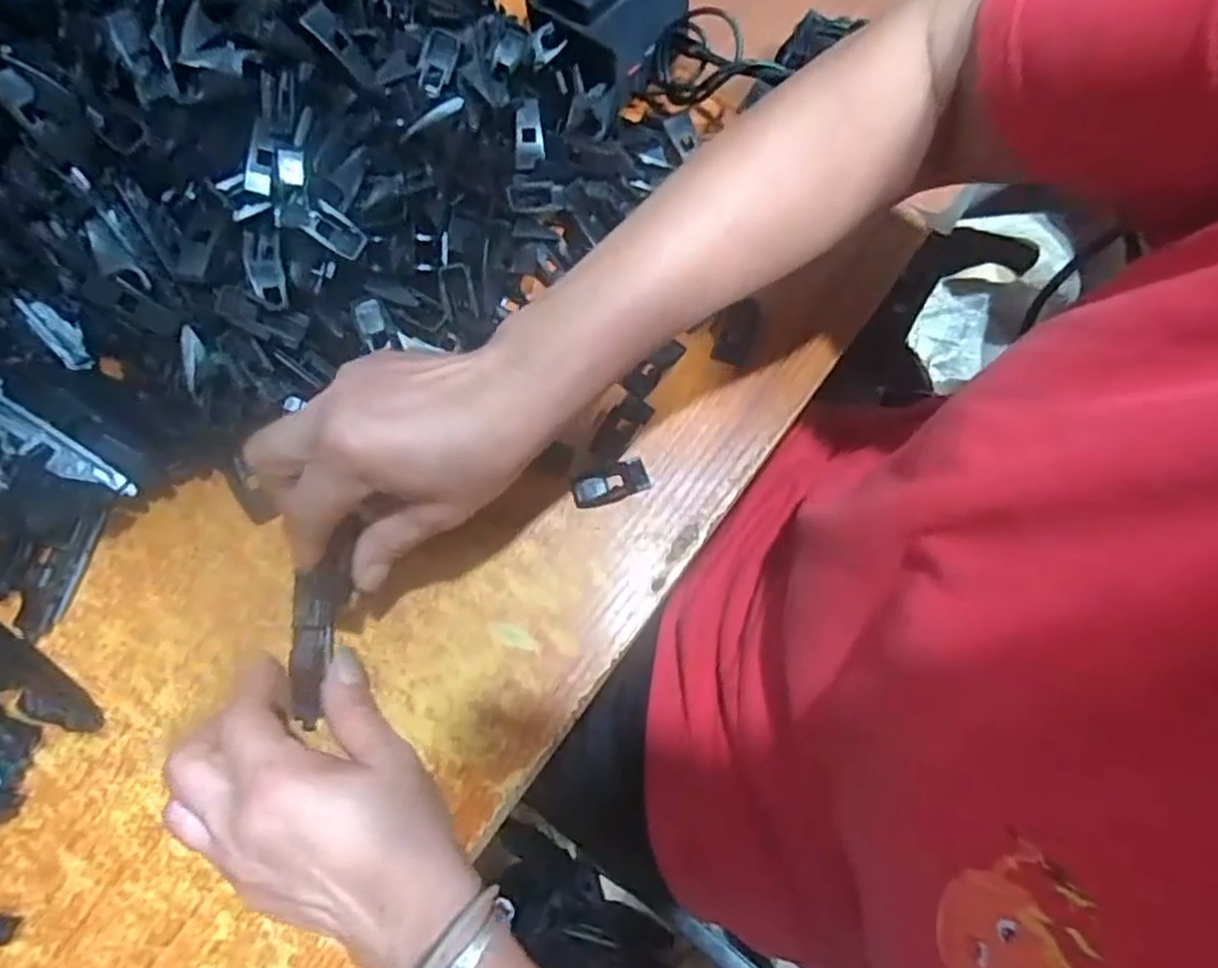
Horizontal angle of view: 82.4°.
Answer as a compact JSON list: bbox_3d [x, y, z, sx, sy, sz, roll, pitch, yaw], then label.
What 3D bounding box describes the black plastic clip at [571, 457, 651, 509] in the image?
[{"bbox_3d":[0.001,0.000,0.382,0.043,0.004,0.020,-21,75,-7],"label":"black plastic clip"}]

